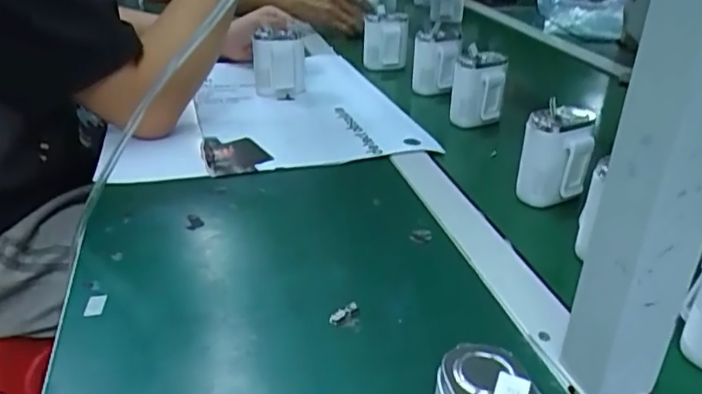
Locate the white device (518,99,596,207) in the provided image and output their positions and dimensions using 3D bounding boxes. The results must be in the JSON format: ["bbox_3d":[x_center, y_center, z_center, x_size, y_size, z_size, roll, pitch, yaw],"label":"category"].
[{"bbox_3d":[0.185,-0.040,0.543,0.057,0.082,0.051,7,30,12],"label":"white device"}]

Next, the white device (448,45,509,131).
[{"bbox_3d":[0.150,-0.126,0.697,0.060,0.092,0.023,1,29,2],"label":"white device"}]

